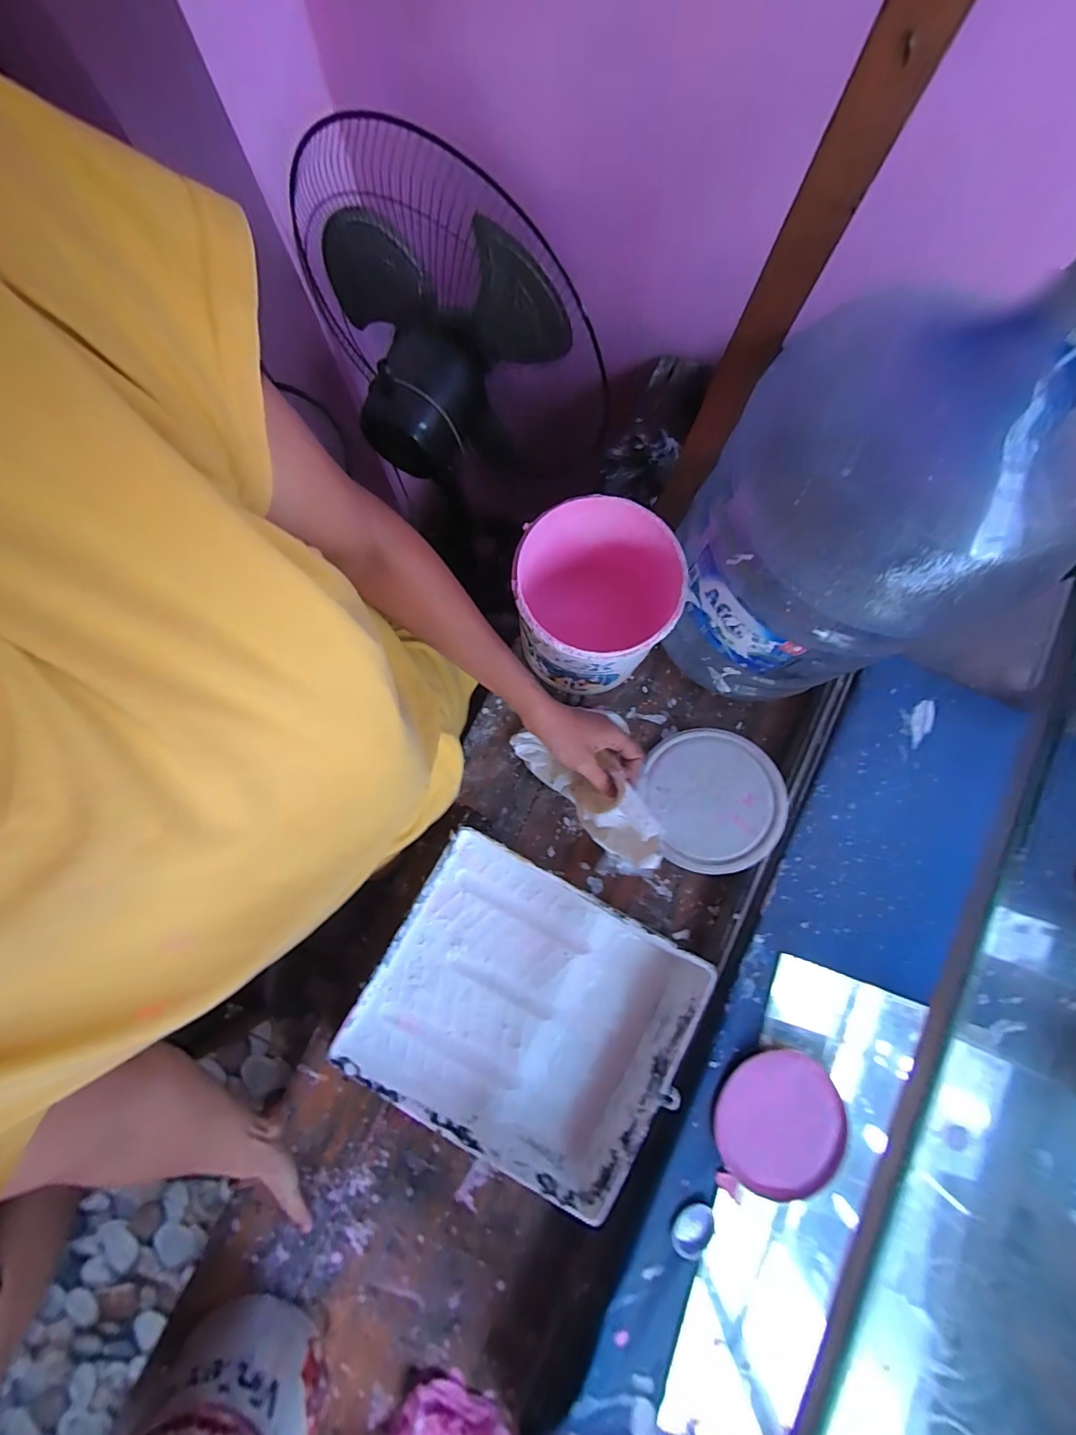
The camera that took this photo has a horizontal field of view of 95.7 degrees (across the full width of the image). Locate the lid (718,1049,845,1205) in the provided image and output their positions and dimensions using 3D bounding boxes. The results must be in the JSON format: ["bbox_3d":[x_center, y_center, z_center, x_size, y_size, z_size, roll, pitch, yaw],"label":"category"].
[{"bbox_3d":[0.270,0.453,0.538,0.142,0.021,0.130,0,80,-1],"label":"lid"}]

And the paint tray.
[{"bbox_3d":[-0.011,0.340,0.573,0.336,0.069,0.287,29,81,4],"label":"paint tray"}]

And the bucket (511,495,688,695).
[{"bbox_3d":[0.064,-0.130,0.593,0.170,0.190,0.174,0,80,-1],"label":"bucket"}]

